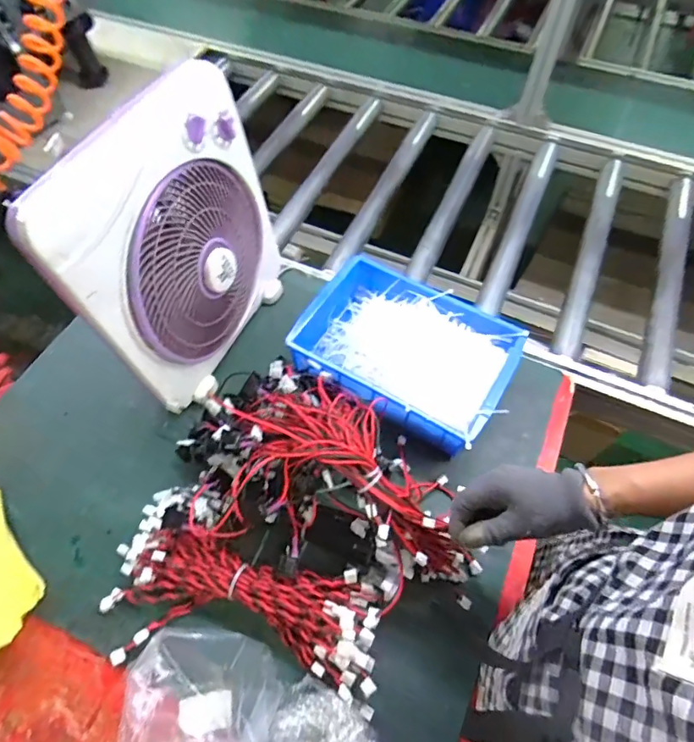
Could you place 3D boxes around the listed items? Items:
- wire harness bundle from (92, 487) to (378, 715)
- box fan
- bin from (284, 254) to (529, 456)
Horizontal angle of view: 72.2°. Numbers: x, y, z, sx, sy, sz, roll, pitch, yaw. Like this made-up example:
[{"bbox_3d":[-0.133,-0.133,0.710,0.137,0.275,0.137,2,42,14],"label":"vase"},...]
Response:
[{"bbox_3d":[-0.122,0.264,0.561,0.324,0.062,0.178,7,59,5],"label":"wire harness bundle"},{"bbox_3d":[-0.212,-0.145,0.635,0.115,0.368,0.323,17,60,10],"label":"box fan"},{"bbox_3d":[0.080,-0.025,0.713,0.311,0.087,0.214,30,63,17],"label":"bin"}]

